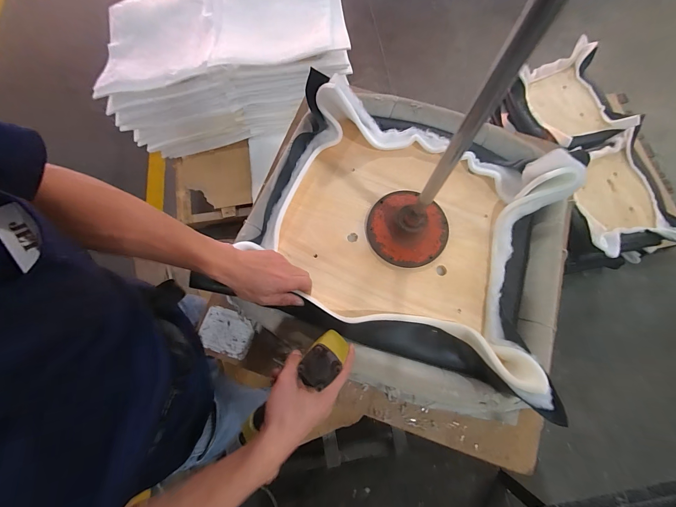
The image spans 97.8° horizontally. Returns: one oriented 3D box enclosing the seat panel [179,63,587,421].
[{"bbox_3d":[0.121,-0.064,0.517,0.518,0.108,0.469,19,75,6],"label":"seat panel"}]

